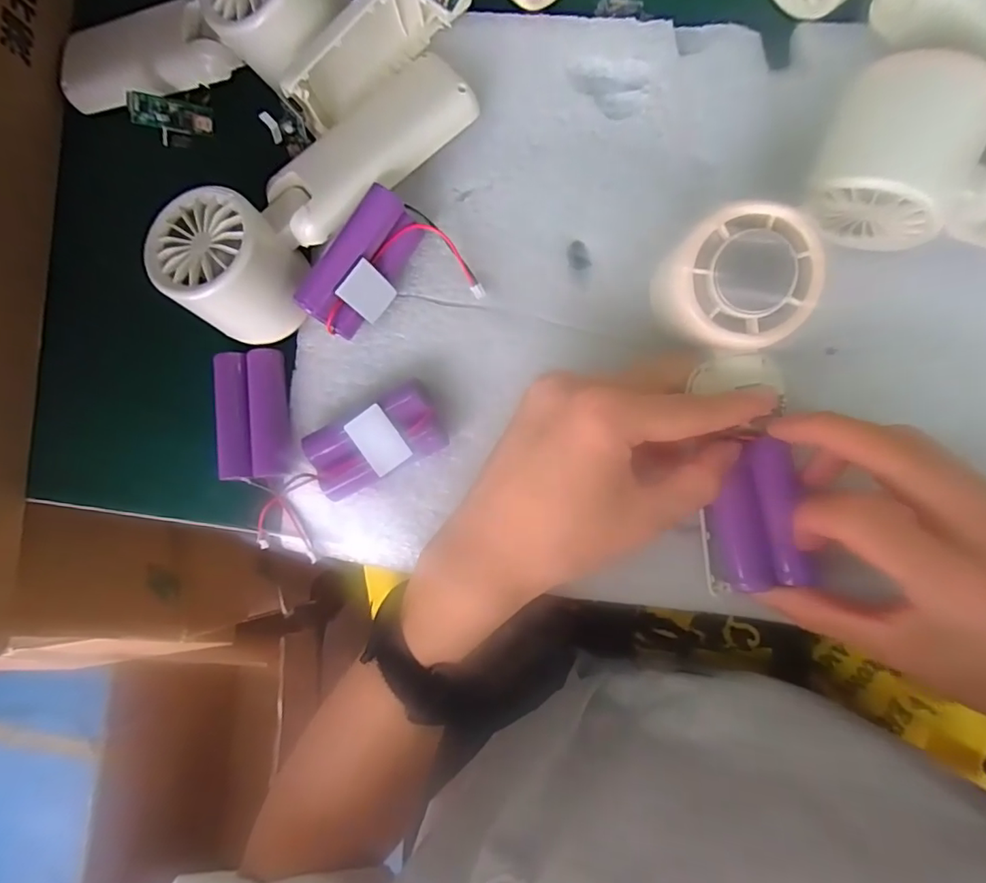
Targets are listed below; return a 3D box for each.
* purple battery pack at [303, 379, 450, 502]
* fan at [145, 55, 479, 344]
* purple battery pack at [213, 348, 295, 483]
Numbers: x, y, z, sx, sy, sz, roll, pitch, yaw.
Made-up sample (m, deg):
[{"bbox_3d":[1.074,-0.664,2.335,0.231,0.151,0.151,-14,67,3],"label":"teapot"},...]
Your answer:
[{"bbox_3d":[-0.058,0.000,0.267,0.065,0.021,0.035,-27,89,7],"label":"purple battery pack"},{"bbox_3d":[-0.083,-0.120,0.251,0.160,0.051,0.060,-45,87,6],"label":"fan"},{"bbox_3d":[-0.124,-0.014,0.278,0.034,0.014,0.065,-4,91,7],"label":"purple battery pack"}]

